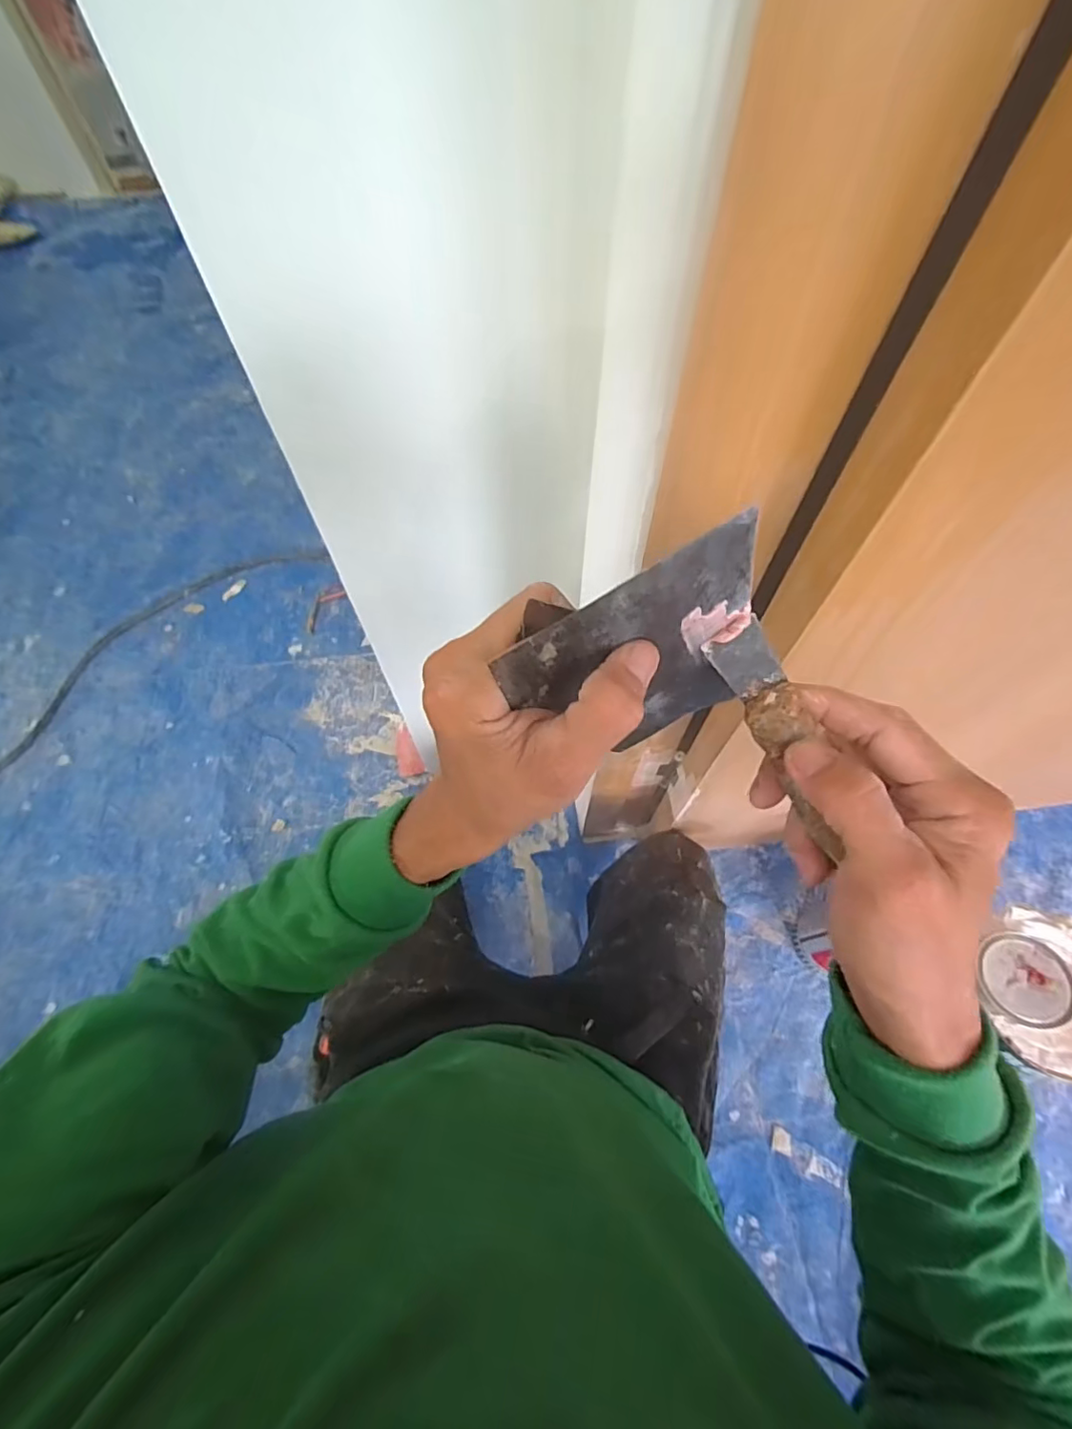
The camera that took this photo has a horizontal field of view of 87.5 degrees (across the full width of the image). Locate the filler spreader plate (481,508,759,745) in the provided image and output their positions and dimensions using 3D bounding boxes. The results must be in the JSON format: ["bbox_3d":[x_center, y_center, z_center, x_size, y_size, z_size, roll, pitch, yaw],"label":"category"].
[{"bbox_3d":[0.039,-0.018,0.224,0.096,0.105,0.007,-22,58,3],"label":"filler spreader plate"}]

